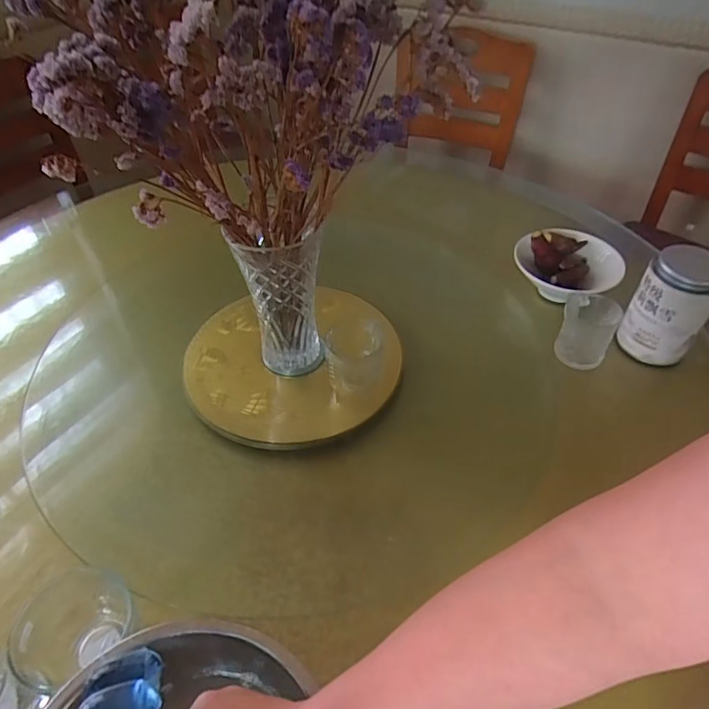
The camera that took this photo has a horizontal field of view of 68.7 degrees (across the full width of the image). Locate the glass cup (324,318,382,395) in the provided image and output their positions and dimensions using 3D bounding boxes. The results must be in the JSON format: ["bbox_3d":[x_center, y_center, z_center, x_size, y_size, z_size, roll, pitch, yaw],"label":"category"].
[{"bbox_3d":[0.000,0.004,0.744,0.074,0.105,0.093,1,46,2],"label":"glass cup"}]

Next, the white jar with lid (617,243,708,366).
[{"bbox_3d":[0.475,-0.073,0.781,0.103,0.158,0.085,29,52,26],"label":"white jar with lid"}]

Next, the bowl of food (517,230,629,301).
[{"bbox_3d":[0.375,-0.152,0.919,0.175,0.074,0.173,27,52,24],"label":"bowl of food"}]

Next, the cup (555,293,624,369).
[{"bbox_3d":[0.362,-0.040,0.810,0.077,0.083,0.089,18,48,18],"label":"cup"}]

